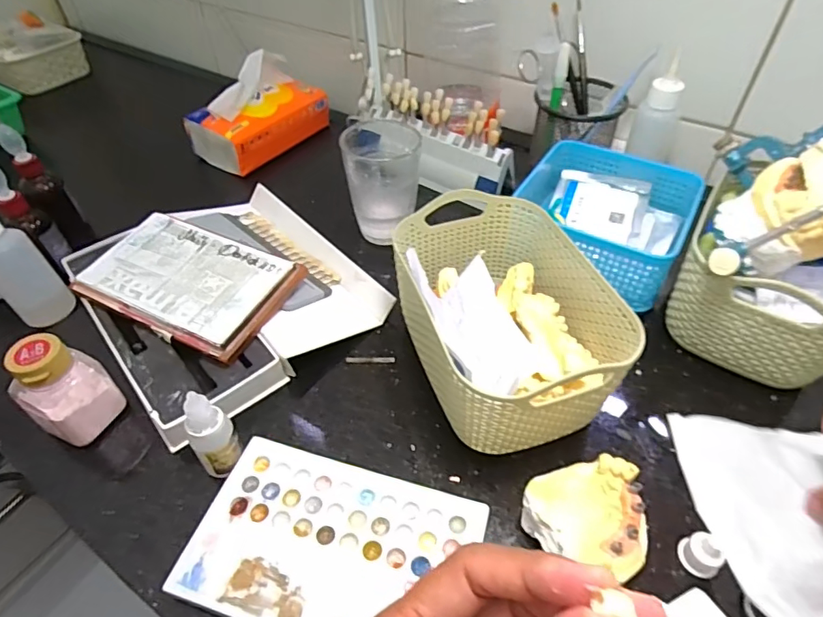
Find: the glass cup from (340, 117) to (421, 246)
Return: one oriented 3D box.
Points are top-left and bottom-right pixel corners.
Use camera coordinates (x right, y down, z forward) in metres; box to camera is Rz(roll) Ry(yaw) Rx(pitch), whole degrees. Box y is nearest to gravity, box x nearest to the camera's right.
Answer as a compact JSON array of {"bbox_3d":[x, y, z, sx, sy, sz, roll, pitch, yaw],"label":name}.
[{"bbox_3d":[-0.025,-0.112,0.452,0.061,0.108,0.065,0,47,0],"label":"glass cup"}]

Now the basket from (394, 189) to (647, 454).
[{"bbox_3d":[0.062,0.008,0.350,0.124,0.084,0.172,-7,47,-6],"label":"basket"}]

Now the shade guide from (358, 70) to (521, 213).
[{"bbox_3d":[0.018,-0.180,0.520,0.192,0.074,0.054,29,53,24],"label":"shade guide"}]

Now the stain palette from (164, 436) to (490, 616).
[{"bbox_3d":[-0.044,0.133,0.283,0.148,0.012,0.093,13,48,12],"label":"stain palette"}]

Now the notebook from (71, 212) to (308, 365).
[{"bbox_3d":[-0.170,-0.021,0.390,0.146,0.023,0.092,21,50,18],"label":"notebook"}]

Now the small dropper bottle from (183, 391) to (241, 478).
[{"bbox_3d":[-0.114,0.073,0.293,0.021,0.063,0.017,-11,48,-10],"label":"small dropper bottle"}]

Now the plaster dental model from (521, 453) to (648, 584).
[{"bbox_3d":[0.095,0.113,0.279,0.061,0.042,0.056,0,47,0],"label":"plaster dental model"}]

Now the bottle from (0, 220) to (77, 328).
[{"bbox_3d":[-0.363,-0.041,0.464,0.049,0.132,0.048,-36,56,-28],"label":"bottle"}]

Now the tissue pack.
[{"bbox_3d":[-0.210,-0.278,0.700,0.096,0.100,0.177,28,54,25],"label":"tissue pack"}]

